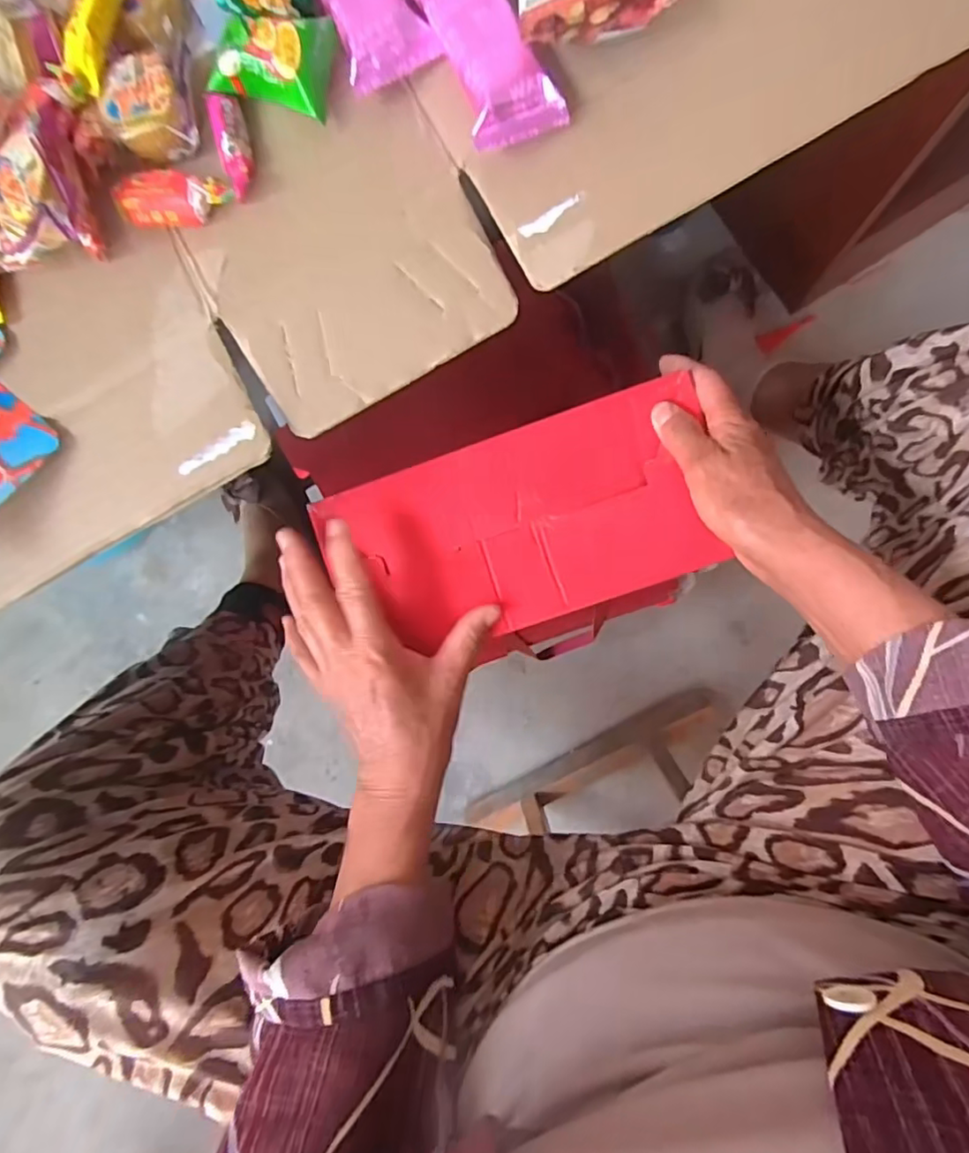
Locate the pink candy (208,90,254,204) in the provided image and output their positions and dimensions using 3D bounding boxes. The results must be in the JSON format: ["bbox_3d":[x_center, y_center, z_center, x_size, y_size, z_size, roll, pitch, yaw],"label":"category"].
[{"bbox_3d":[-0.124,-0.214,0.291,0.014,0.011,0.050,-13,84,7],"label":"pink candy"}]

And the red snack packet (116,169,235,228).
[{"bbox_3d":[-0.155,-0.187,0.292,0.057,0.015,0.022,2,86,8],"label":"red snack packet"}]

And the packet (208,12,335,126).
[{"bbox_3d":[-0.103,-0.250,0.283,0.056,0.020,0.041,14,88,8],"label":"packet"}]

